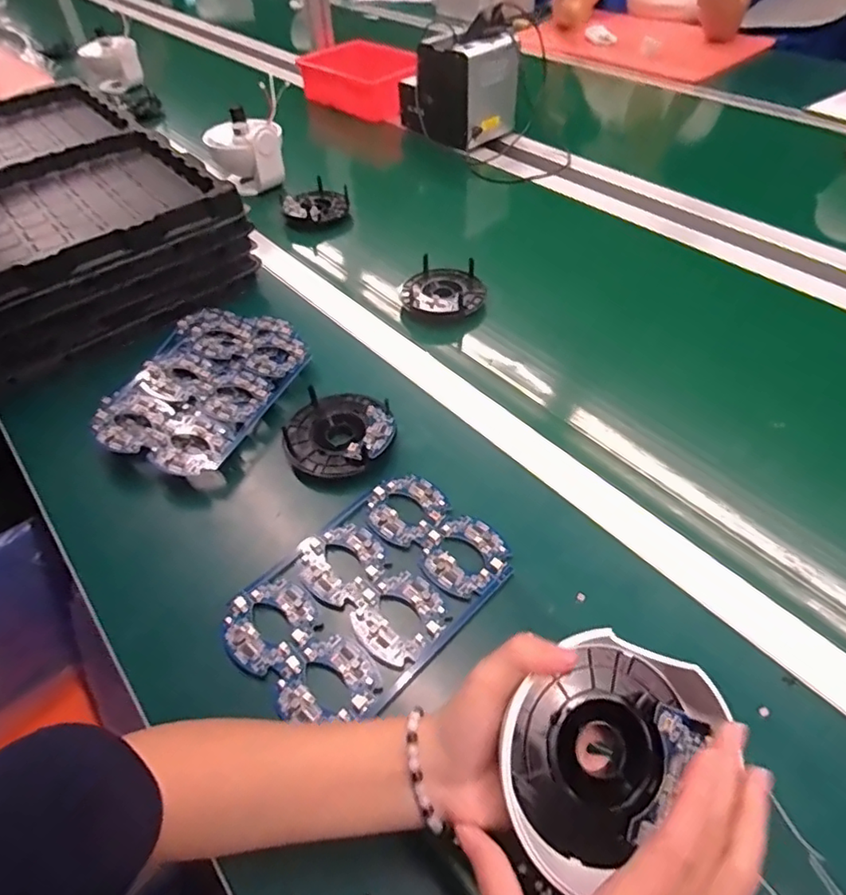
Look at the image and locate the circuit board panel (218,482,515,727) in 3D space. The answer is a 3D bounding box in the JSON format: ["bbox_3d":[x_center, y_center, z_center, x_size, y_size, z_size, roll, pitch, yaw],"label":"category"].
[{"bbox_3d":[-0.039,0.105,0.425,0.134,0.010,0.198,35,59,29],"label":"circuit board panel"}]

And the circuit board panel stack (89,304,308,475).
[{"bbox_3d":[-0.215,-0.065,0.569,0.157,0.033,0.221,14,51,15],"label":"circuit board panel stack"}]

